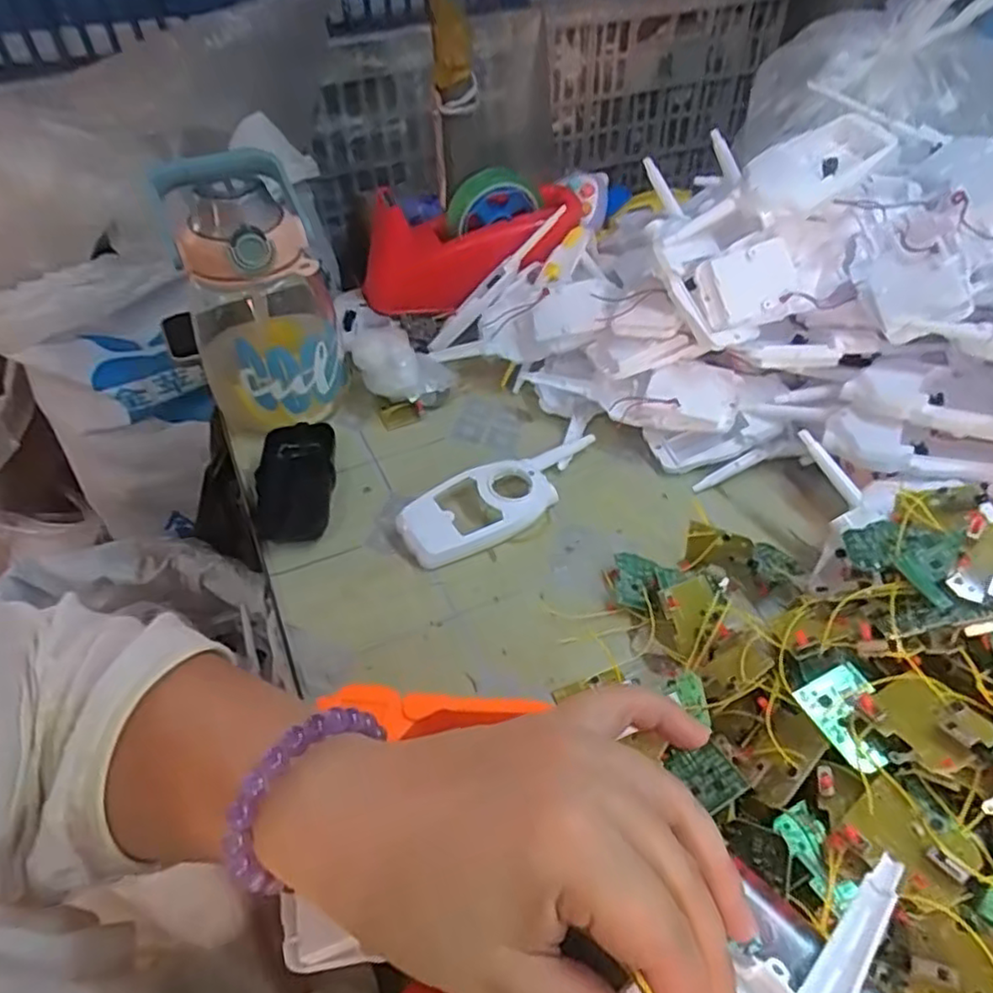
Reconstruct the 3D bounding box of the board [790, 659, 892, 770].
[{"bbox_3d":[0.159,0.097,0.298,0.032,0.006,0.042,-25,52,-9],"label":"board"}]

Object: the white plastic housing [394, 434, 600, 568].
[{"bbox_3d":[0.008,-0.001,0.482,0.165,0.028,0.054,-28,50,-26],"label":"white plastic housing"}]

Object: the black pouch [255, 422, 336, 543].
[{"bbox_3d":[-0.147,-0.011,0.498,0.054,0.027,0.101,-6,44,-6],"label":"black pouch"}]

